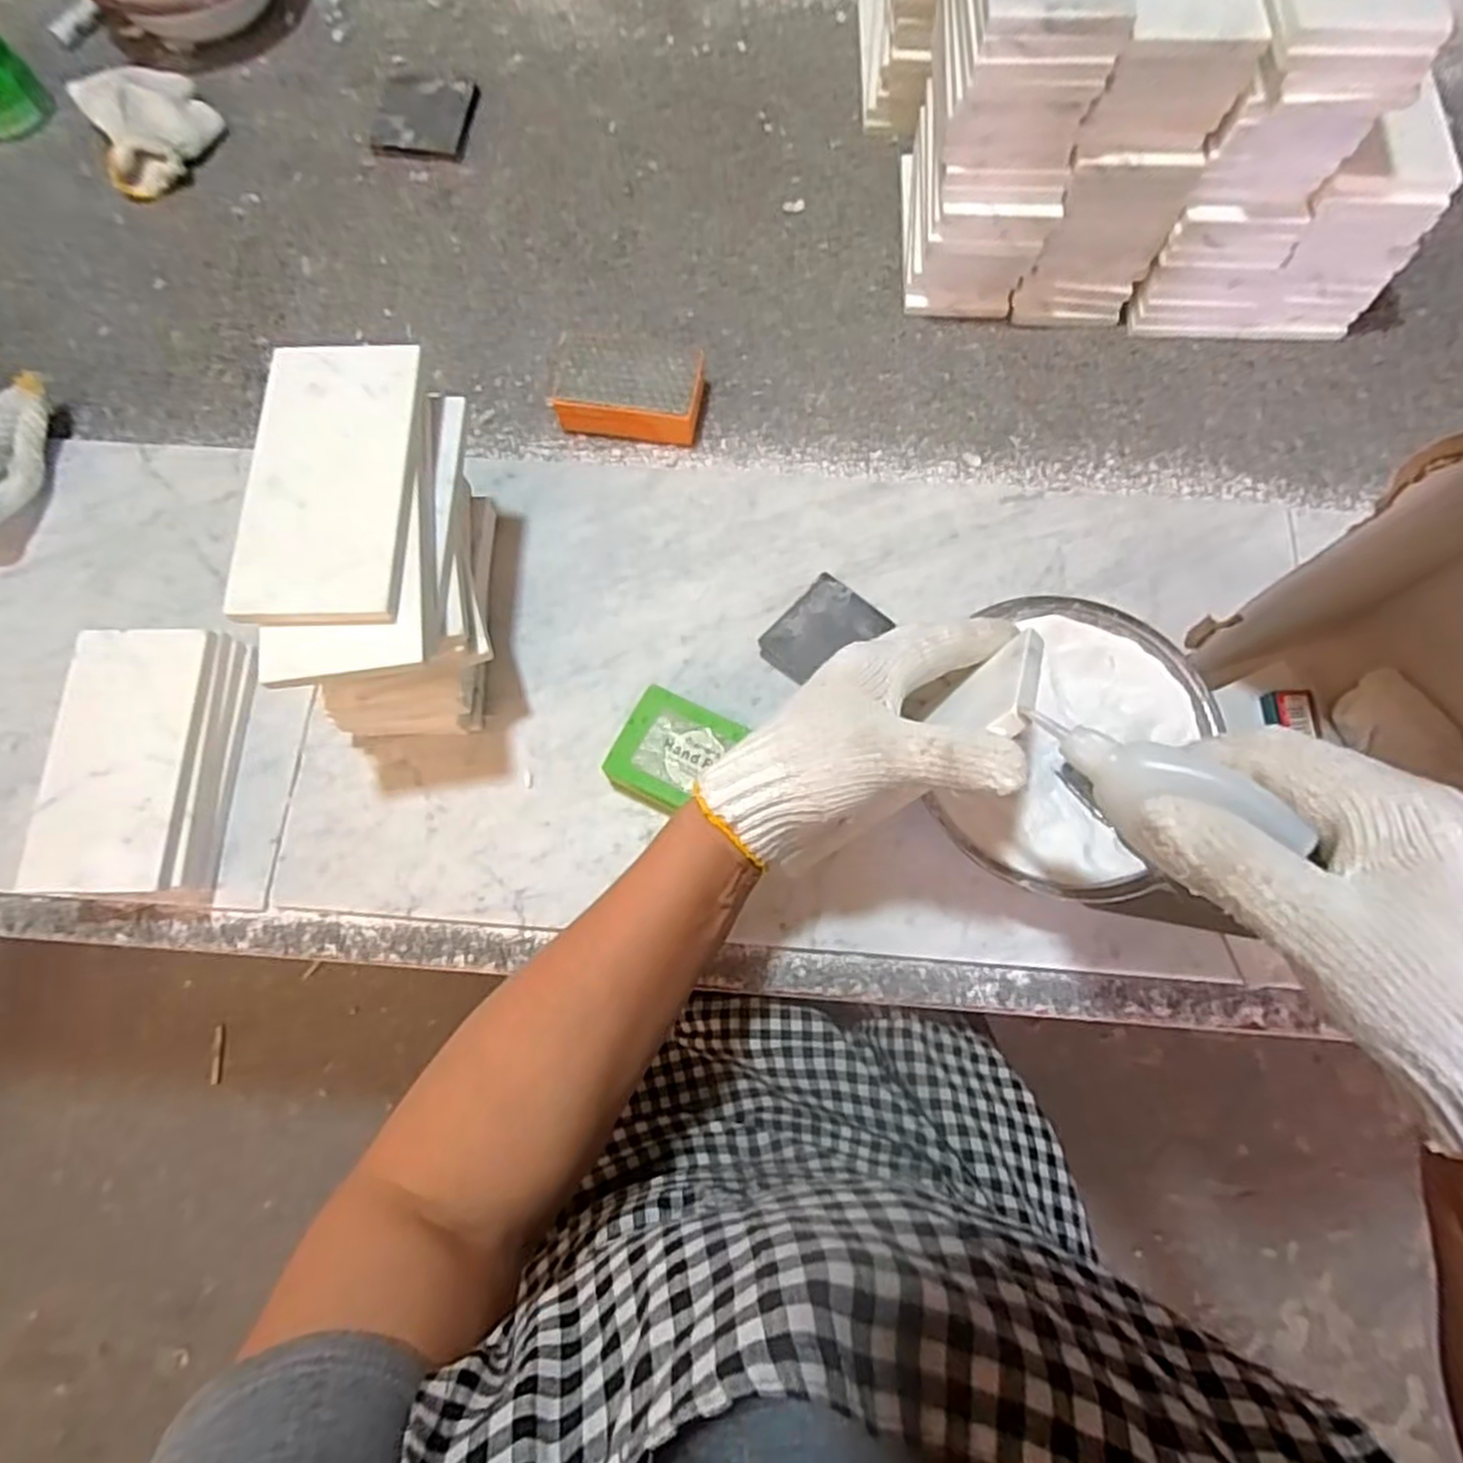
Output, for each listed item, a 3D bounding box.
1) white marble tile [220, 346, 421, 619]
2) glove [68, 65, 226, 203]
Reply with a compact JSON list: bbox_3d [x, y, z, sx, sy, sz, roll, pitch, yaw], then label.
[{"bbox_3d":[-0.194,-0.122,0.377,0.075,0.008,0.149,-3,73,0],"label":"white marble tile"},{"bbox_3d":[-0.463,-0.486,0.620,0.096,0.036,0.102,-34,75,-9],"label":"glove"}]

